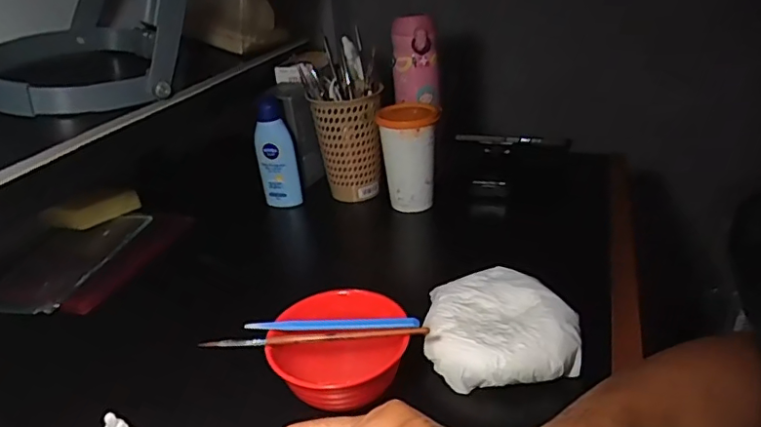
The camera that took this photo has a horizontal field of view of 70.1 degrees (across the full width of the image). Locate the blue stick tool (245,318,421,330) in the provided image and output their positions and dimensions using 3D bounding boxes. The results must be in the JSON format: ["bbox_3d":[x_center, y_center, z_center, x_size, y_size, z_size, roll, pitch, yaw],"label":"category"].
[{"bbox_3d":[-0.039,0.089,0.430,0.138,0.004,0.010,-3,49,8],"label":"blue stick tool"}]

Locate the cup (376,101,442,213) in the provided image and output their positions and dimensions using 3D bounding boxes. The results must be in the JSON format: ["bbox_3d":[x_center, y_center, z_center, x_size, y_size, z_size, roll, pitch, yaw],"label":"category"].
[{"bbox_3d":[0.038,-0.070,0.691,0.069,0.124,0.071,-3,28,2],"label":"cup"}]

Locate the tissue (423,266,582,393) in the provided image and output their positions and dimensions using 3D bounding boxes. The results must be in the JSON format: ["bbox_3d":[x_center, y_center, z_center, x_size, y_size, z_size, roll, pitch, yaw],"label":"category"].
[{"bbox_3d":[0.100,0.091,0.458,0.123,0.039,0.113,-2,28,4],"label":"tissue"}]

